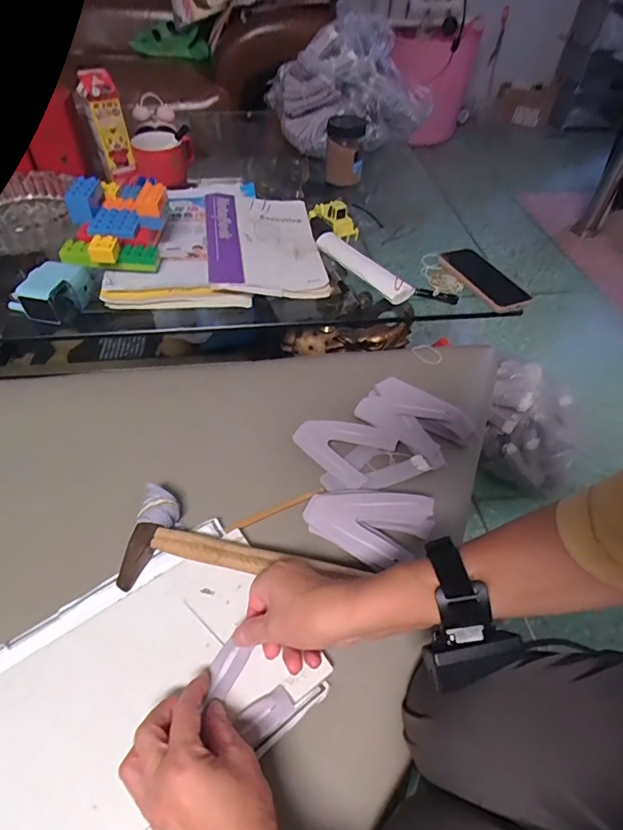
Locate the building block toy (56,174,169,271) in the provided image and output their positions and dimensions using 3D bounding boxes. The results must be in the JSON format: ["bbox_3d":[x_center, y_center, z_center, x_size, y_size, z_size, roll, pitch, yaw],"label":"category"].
[{"bbox_3d":[-0.291,-0.290,0.694,0.138,0.086,0.192,5,49,1],"label":"building block toy"}]

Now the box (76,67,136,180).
[{"bbox_3d":[-0.382,-0.543,0.852,0.061,0.159,0.045,-21,54,-20],"label":"box"}]

